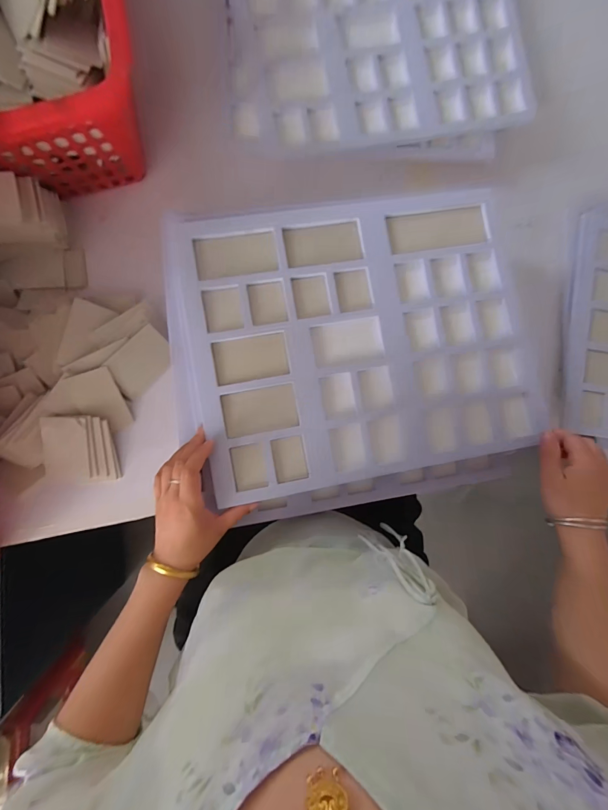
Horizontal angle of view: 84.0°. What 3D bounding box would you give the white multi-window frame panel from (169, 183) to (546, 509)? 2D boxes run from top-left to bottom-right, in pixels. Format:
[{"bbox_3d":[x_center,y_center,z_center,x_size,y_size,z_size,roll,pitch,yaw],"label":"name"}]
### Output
[{"bbox_3d":[0.078,-0.089,0.431,0.421,0.015,0.348,-11,90,-6],"label":"white multi-window frame panel"}]

